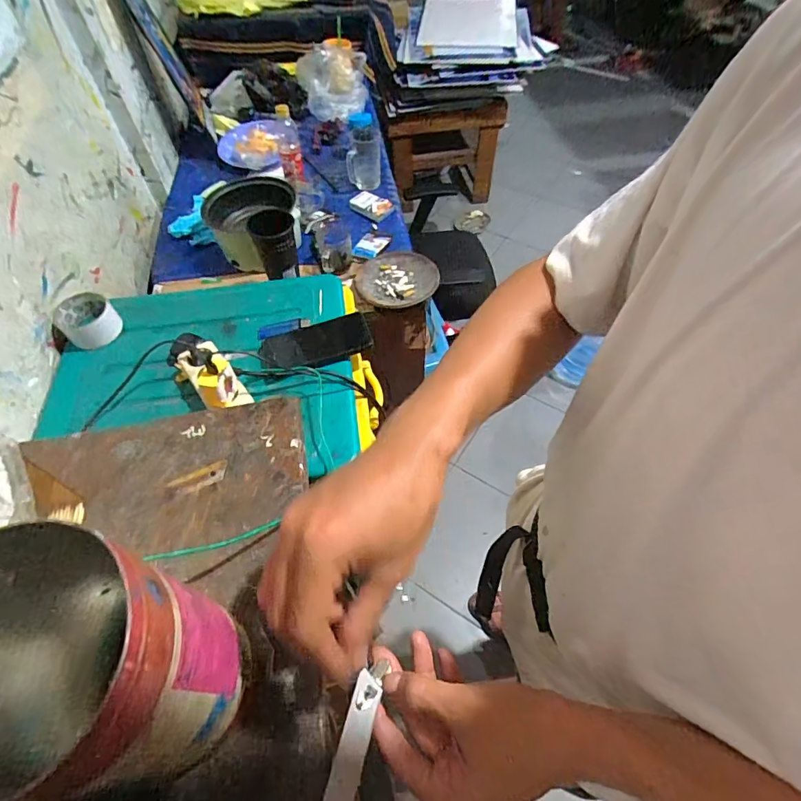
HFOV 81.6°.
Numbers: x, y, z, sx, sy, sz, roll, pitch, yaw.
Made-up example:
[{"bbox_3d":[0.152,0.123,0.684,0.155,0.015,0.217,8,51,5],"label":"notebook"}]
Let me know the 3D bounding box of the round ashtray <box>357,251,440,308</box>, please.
[{"bbox_3d":[-0.005,-0.256,0.981,0.164,0.029,0.148,9,56,9],"label":"round ashtray"}]

